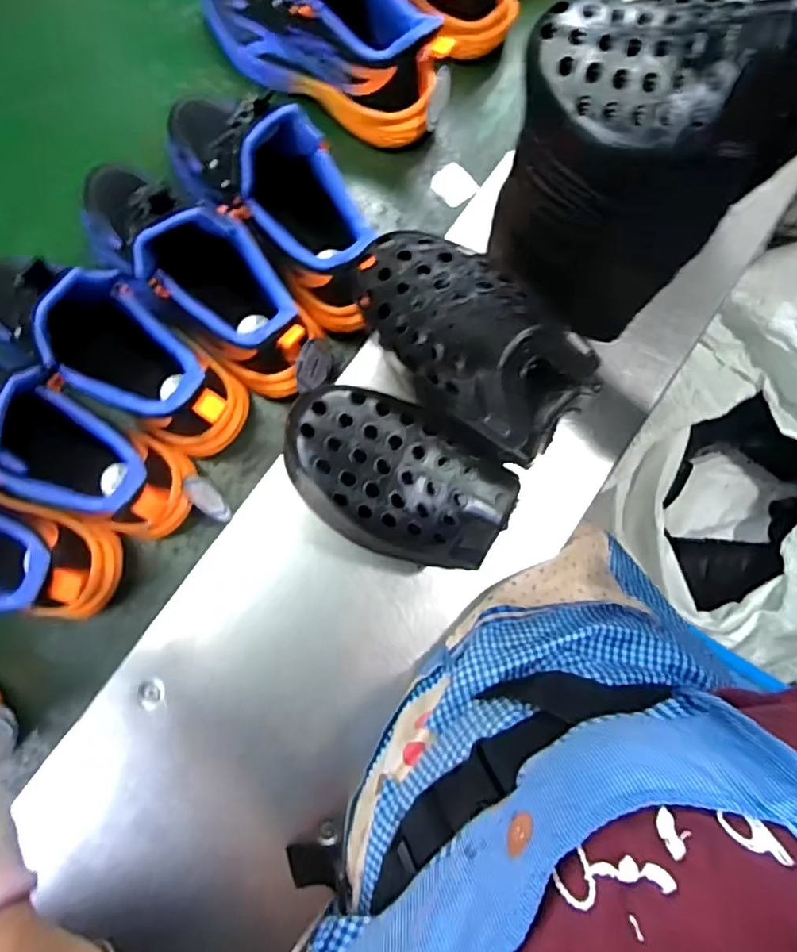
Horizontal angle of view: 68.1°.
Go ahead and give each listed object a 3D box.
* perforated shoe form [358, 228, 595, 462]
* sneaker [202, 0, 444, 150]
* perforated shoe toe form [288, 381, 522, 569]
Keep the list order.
[{"bbox_3d":[0.034,-0.084,0.311,0.083,0.064,0.154,-38,68,-7],"label":"perforated shoe form"},{"bbox_3d":[-0.071,-0.393,0.493,0.244,0.117,0.089,33,82,2],"label":"sneaker"},{"bbox_3d":[-0.003,0.002,0.357,0.136,0.048,0.085,28,108,3],"label":"perforated shoe toe form"}]

